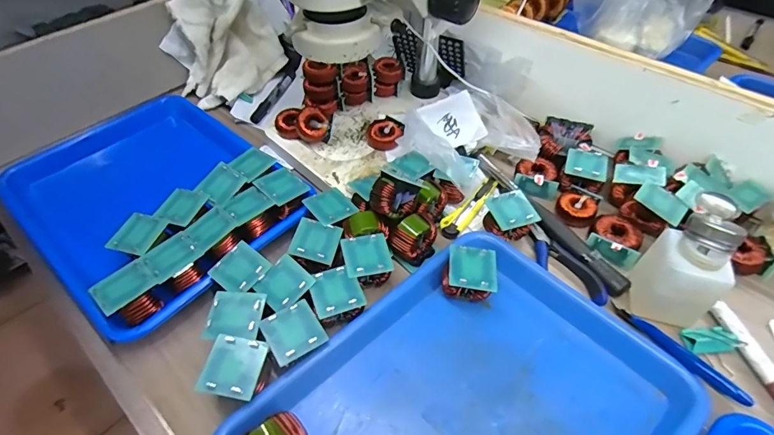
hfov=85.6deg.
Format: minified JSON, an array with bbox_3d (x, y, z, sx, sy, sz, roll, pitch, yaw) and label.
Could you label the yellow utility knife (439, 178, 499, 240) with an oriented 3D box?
[{"bbox_3d":[0.100,-0.015,0.495,0.023,0.017,0.113,29,55,24],"label":"yellow utility knife"}]

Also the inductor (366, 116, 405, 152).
[{"bbox_3d":[-0.001,-0.105,0.539,0.043,0.022,0.045,8,49,7],"label":"inductor"}]

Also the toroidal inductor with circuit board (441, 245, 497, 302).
[{"bbox_3d":[0.080,0.057,0.407,0.048,0.036,0.048,5,48,7],"label":"toroidal inductor with circuit board"}]

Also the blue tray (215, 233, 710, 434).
[{"bbox_3d":[0.065,0.157,0.329,0.322,0.047,0.242,-34,56,-27],"label":"blue tray"}]

